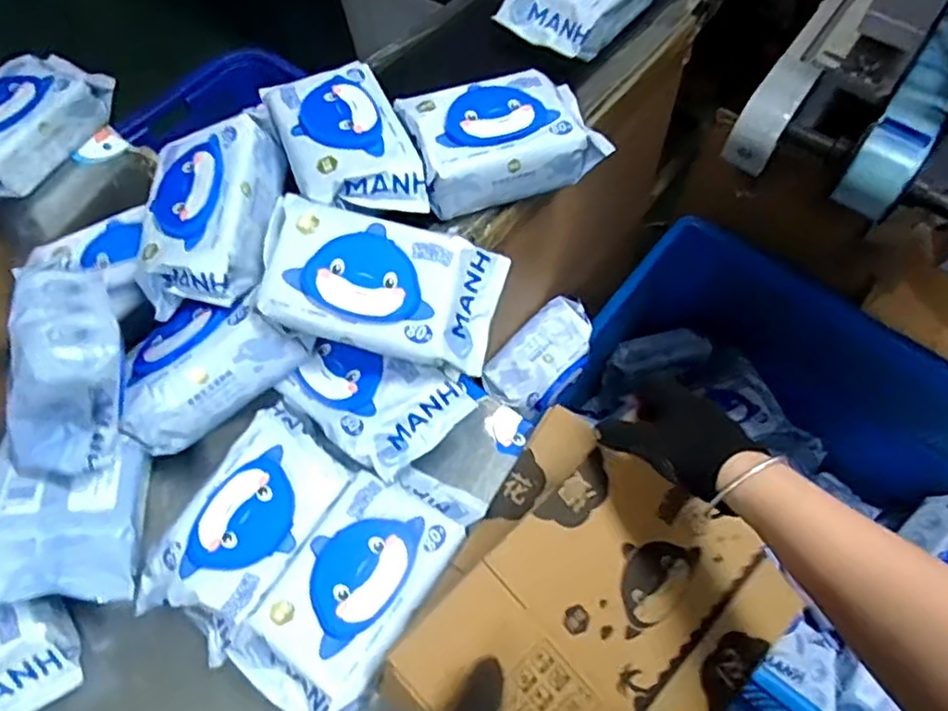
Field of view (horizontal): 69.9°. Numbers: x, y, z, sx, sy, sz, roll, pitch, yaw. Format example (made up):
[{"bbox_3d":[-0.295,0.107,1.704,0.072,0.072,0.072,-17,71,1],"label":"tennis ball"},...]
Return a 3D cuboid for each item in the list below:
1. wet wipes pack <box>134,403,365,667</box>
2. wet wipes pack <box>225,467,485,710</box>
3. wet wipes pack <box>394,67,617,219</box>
[{"bbox_3d":[-0.190,0.145,0.573,0.105,0.056,0.188,31,65,15],"label":"wet wipes pack"},{"bbox_3d":[-0.091,0.180,0.548,0.110,0.045,0.215,32,65,16],"label":"wet wipes pack"},{"bbox_3d":[0.028,-0.218,0.667,0.207,0.066,0.123,-21,63,-12],"label":"wet wipes pack"}]

